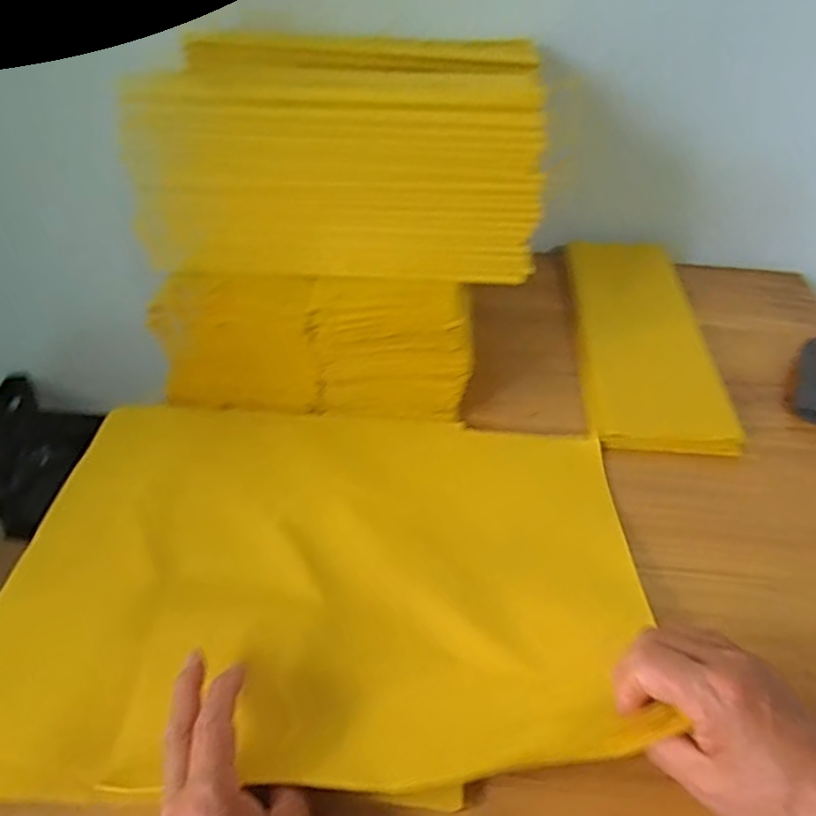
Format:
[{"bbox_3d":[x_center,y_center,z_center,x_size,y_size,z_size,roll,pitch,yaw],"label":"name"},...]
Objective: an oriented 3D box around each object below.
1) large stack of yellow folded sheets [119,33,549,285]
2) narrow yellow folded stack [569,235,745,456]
[{"bbox_3d":[-0.058,-0.227,0.552,0.318,0.131,0.221,1,44,-1],"label":"large stack of yellow folded sheets"},{"bbox_3d":[0.239,-0.082,0.666,0.123,0.020,0.327,4,44,2],"label":"narrow yellow folded stack"}]

